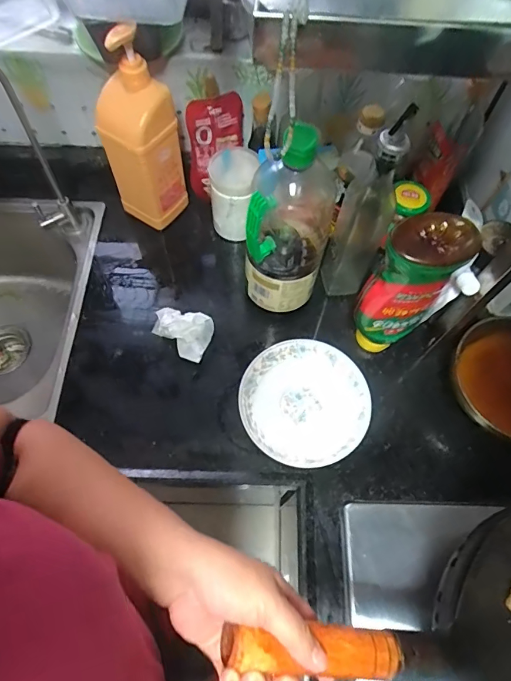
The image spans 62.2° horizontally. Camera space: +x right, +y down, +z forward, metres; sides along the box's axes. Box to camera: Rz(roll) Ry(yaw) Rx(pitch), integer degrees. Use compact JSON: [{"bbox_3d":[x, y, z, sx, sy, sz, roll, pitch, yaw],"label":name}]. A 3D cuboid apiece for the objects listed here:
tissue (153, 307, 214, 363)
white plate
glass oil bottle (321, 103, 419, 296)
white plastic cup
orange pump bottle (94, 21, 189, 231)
[{"bbox_3d":[-0.113,-0.013,0.628,0.093,0.036,0.066,20,66,7],"label":"tissue"},{"bbox_3d":[0.068,0.085,0.586,0.168,0.029,0.174,1,65,-2],"label":"white plate"},{"bbox_3d":[0.136,-0.157,0.546,0.075,0.273,0.055,6,65,1],"label":"glass oil bottle"},{"bbox_3d":[-0.035,-0.234,0.674,0.073,0.121,0.084,-1,65,-3],"label":"white plastic cup"},{"bbox_3d":[-0.167,-0.292,0.617,0.102,0.264,0.078,32,68,13],"label":"orange pump bottle"}]

